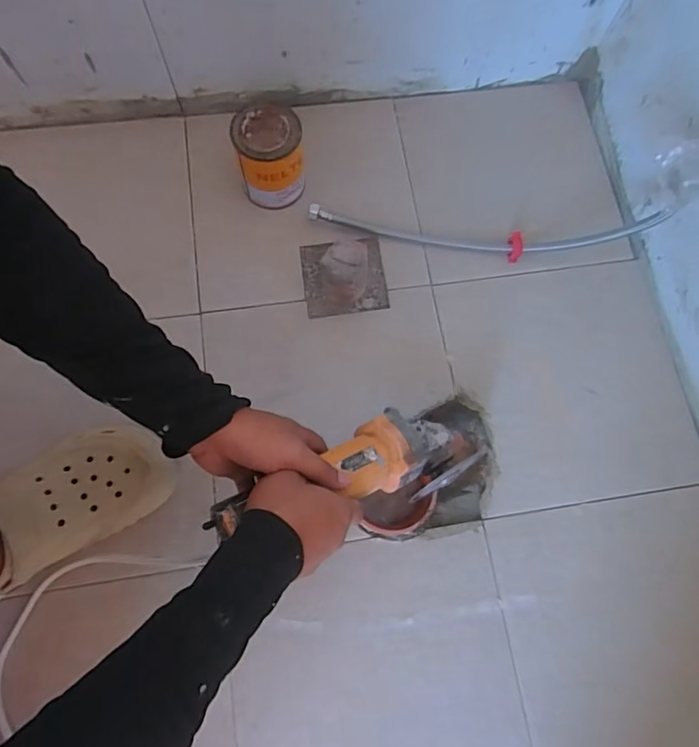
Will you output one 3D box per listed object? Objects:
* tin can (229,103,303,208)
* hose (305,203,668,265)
[{"bbox_3d":[-0.099,-0.270,0.635,0.078,0.101,0.077,1,73,-3],"label":"tin can"},{"bbox_3d":[0.158,-0.185,0.624,0.421,0.112,0.048,4,73,-2],"label":"hose"}]

